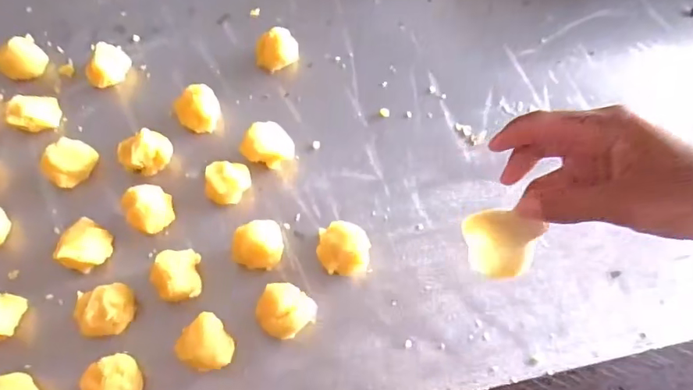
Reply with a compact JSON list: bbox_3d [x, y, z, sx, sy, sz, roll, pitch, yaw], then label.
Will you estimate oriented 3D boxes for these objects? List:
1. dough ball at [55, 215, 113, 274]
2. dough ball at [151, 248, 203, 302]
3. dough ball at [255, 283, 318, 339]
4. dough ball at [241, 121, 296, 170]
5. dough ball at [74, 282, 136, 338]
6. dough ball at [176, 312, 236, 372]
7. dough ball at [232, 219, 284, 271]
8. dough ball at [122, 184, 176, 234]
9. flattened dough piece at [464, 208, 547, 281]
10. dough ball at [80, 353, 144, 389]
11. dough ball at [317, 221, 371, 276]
[{"bbox_3d":[-0.179,0.034,0.339,0.031,0.026,0.033,1,65,-1],"label":"dough ball"},{"bbox_3d":[-0.112,0.055,0.331,0.028,0.029,0.031,-11,65,-7],"label":"dough ball"},{"bbox_3d":[-0.040,0.076,0.323,0.034,0.024,0.032,1,65,-1],"label":"dough ball"},{"bbox_3d":[-0.059,-0.039,0.380,0.038,0.025,0.035,1,65,-1],"label":"dough ball"},{"bbox_3d":[-0.154,0.074,0.321,0.033,0.026,0.030,1,65,-1],"label":"dough ball"},{"bbox_3d":[-0.085,0.095,0.311,0.032,0.029,0.030,1,65,-1],"label":"dough ball"},{"bbox_3d":[-0.060,0.034,0.343,0.030,0.027,0.036,6,65,1],"label":"dough ball"},{"bbox_3d":[-0.138,0.010,0.351,0.029,0.028,0.028,1,65,-1],"label":"dough ball"},{"bbox_3d":[0.093,0.029,0.304,0.044,0.049,0.009,13,35,10],"label":"flattened dough piece"},{"bbox_3d":[-0.138,0.114,0.300,0.029,0.029,0.032,-40,72,-18],"label":"dough ball"},{"bbox_3d":[-0.002,0.036,0.342,0.034,0.030,0.032,1,65,-1],"label":"dough ball"}]

